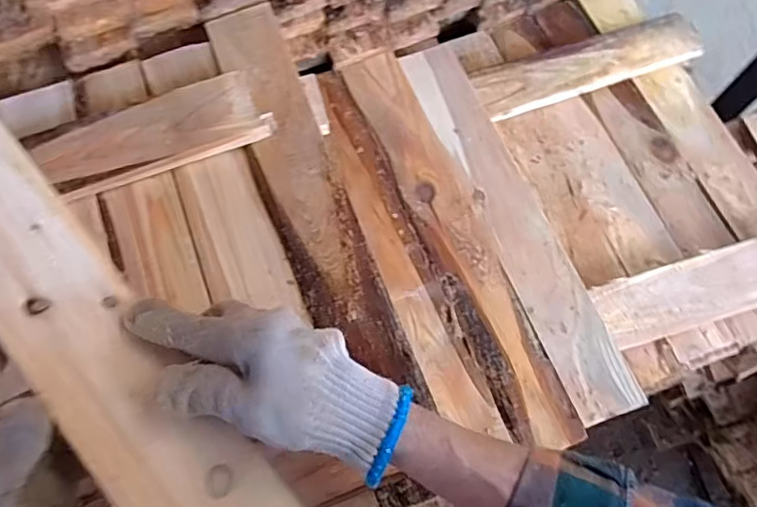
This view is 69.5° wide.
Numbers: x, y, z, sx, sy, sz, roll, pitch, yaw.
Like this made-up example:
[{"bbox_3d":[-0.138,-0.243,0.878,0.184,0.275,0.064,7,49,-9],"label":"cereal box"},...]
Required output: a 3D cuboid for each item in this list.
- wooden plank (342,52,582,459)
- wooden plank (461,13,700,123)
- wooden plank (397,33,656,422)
[{"bbox_3d":[0.081,-0.030,0.619,0.078,0.011,0.497,-21,71,-6],"label":"wooden plank"},{"bbox_3d":[0.275,-0.250,0.720,0.313,0.021,0.073,-20,70,-5],"label":"wooden plank"},{"bbox_3d":[0.150,-0.048,0.625,0.071,0.011,0.477,-21,71,-6],"label":"wooden plank"}]

